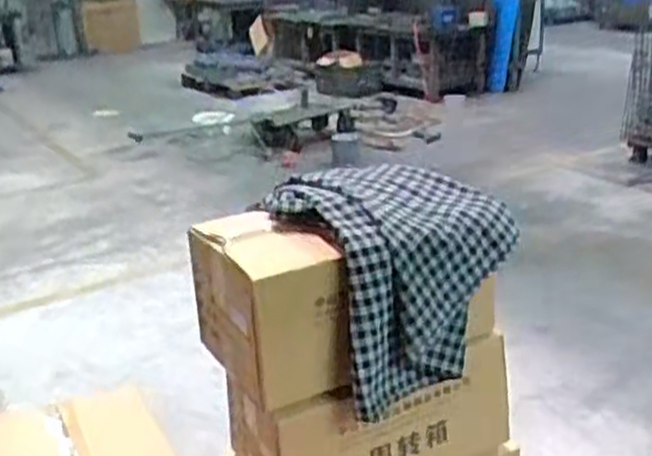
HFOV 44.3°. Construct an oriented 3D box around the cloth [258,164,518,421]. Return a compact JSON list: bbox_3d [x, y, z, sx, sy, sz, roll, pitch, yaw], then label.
[{"bbox_3d":[0.109,0.078,1.285,0.307,0.303,0.236,-15,24,-31],"label":"cloth"}]

